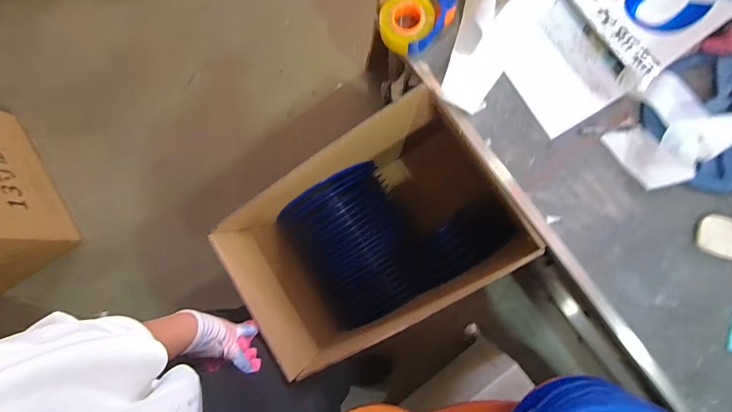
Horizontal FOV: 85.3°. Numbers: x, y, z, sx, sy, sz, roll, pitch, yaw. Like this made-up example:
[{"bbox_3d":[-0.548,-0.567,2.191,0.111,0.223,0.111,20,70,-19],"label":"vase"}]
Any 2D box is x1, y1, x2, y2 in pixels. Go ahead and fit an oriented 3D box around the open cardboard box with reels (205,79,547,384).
[{"bbox_3d":[0.030,0.067,0.992,0.604,0.325,0.383,-28,83,0],"label":"open cardboard box with reels"}]

